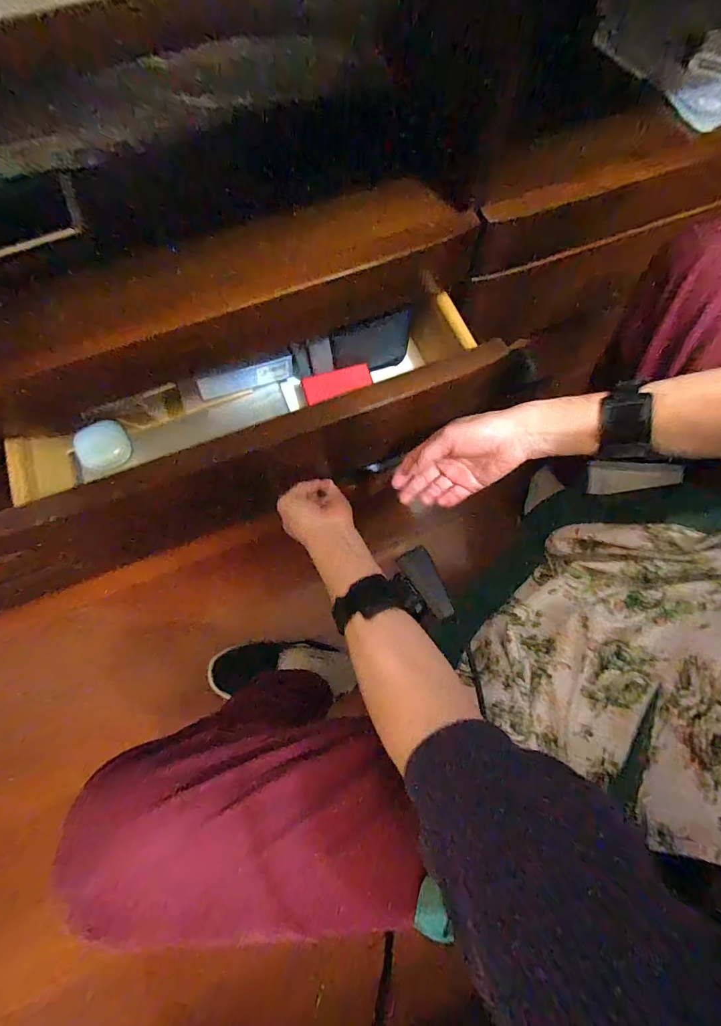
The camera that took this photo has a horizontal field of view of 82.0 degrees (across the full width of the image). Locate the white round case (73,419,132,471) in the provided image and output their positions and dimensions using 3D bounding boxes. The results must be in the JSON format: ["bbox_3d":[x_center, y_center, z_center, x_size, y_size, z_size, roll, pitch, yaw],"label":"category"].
[{"bbox_3d":[-0.293,-0.077,0.476,0.061,0.020,0.056,0,73,0],"label":"white round case"}]

